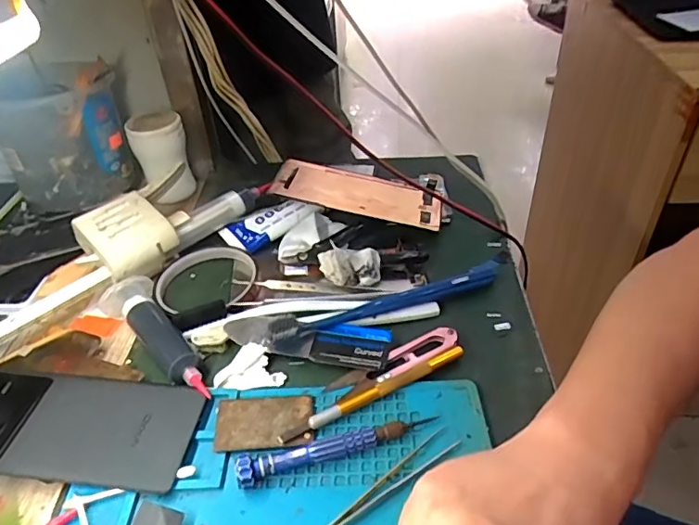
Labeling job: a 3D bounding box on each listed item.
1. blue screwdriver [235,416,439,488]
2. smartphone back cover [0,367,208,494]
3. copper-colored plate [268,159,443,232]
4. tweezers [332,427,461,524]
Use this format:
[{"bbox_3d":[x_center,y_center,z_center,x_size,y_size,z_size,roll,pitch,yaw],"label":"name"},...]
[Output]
[{"bbox_3d":[-0.007,0.107,0.310,0.121,0.016,0.017,-13,41,-12],"label":"blue screwdriver"},{"bbox_3d":[-0.177,0.100,0.329,0.158,0.013,0.073,2,40,6],"label":"smartphone back cover"},{"bbox_3d":[0.008,-0.069,0.503,0.162,0.010,0.071,14,41,4],"label":"copper-colored plate"},{"bbox_3d":[0.008,0.133,0.288,0.132,0.006,0.013,-27,45,-25],"label":"tweezers"}]

